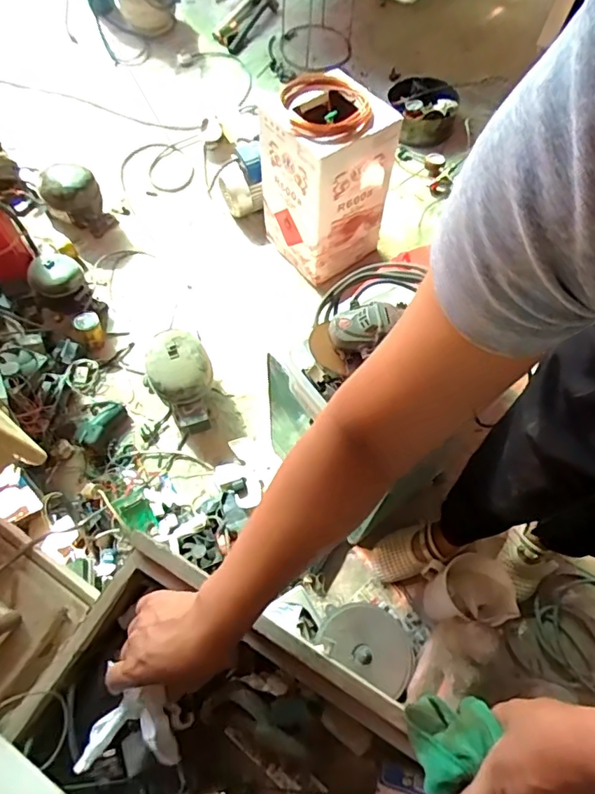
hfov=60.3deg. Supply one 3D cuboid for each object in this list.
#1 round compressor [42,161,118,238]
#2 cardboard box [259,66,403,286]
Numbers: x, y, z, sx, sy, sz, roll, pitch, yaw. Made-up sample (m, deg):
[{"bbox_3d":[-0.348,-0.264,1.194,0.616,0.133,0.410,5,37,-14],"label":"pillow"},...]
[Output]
[{"bbox_3d":[-0.627,-0.562,1.451,0.134,0.213,0.133,1,66,-1],"label":"round compressor"},{"bbox_3d":[0.078,-0.582,1.386,0.265,0.433,0.258,-39,72,-17],"label":"cardboard box"}]

